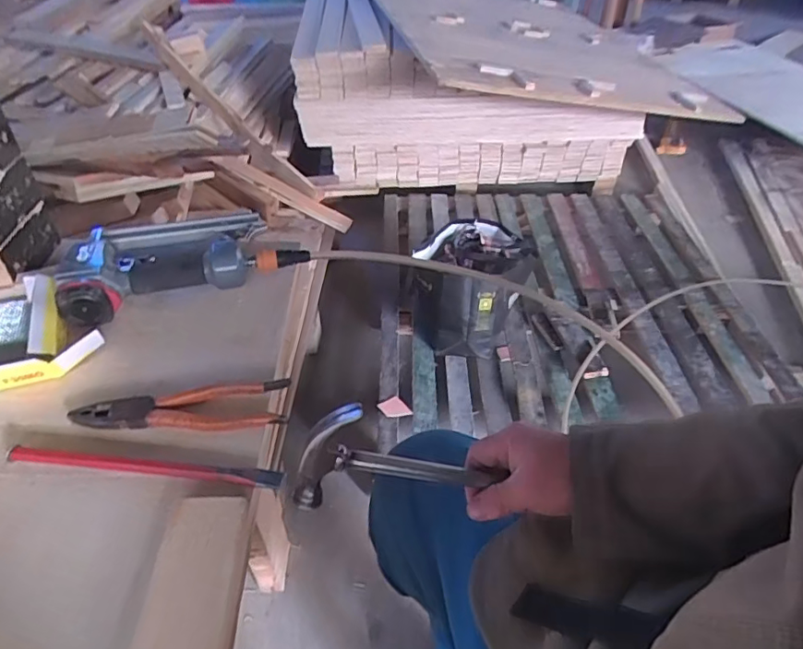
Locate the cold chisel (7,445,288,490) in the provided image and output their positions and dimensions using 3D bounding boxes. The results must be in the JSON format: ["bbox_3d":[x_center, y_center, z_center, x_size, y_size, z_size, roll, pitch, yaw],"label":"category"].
[{"bbox_3d":[-0.223,0.124,0.469,0.241,0.014,0.016,5,44,3],"label":"cold chisel"}]

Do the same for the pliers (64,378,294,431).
[{"bbox_3d":[-0.207,0.081,0.512,0.191,0.015,0.051,-2,44,-5],"label":"pliers"}]

